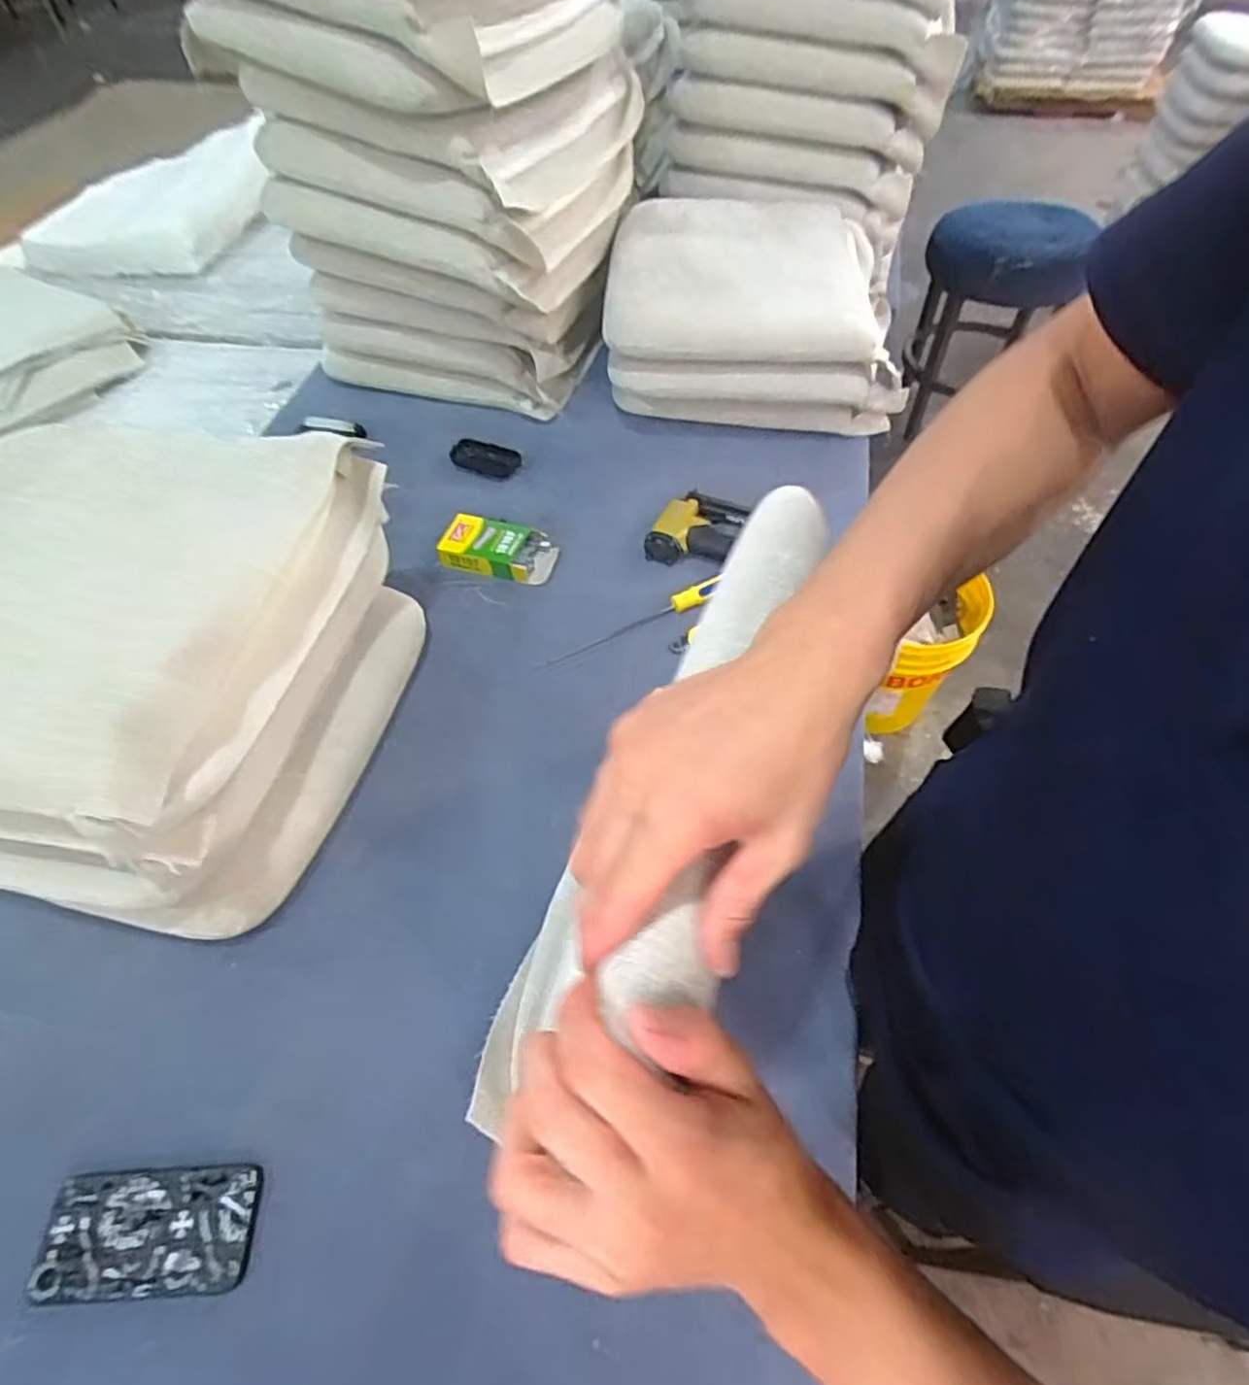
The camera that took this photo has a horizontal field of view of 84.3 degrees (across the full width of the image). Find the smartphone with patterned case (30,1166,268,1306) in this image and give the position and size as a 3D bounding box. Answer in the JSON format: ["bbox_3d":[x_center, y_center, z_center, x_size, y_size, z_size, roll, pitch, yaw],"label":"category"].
[{"bbox_3d":[-0.371,0.418,0.536,0.160,0.013,0.080,-2,55,-2],"label":"smartphone with patterned case"}]

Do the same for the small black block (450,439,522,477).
[{"bbox_3d":[-0.218,-0.363,1.069,0.114,0.012,0.054,16,56,10],"label":"small black block"}]

